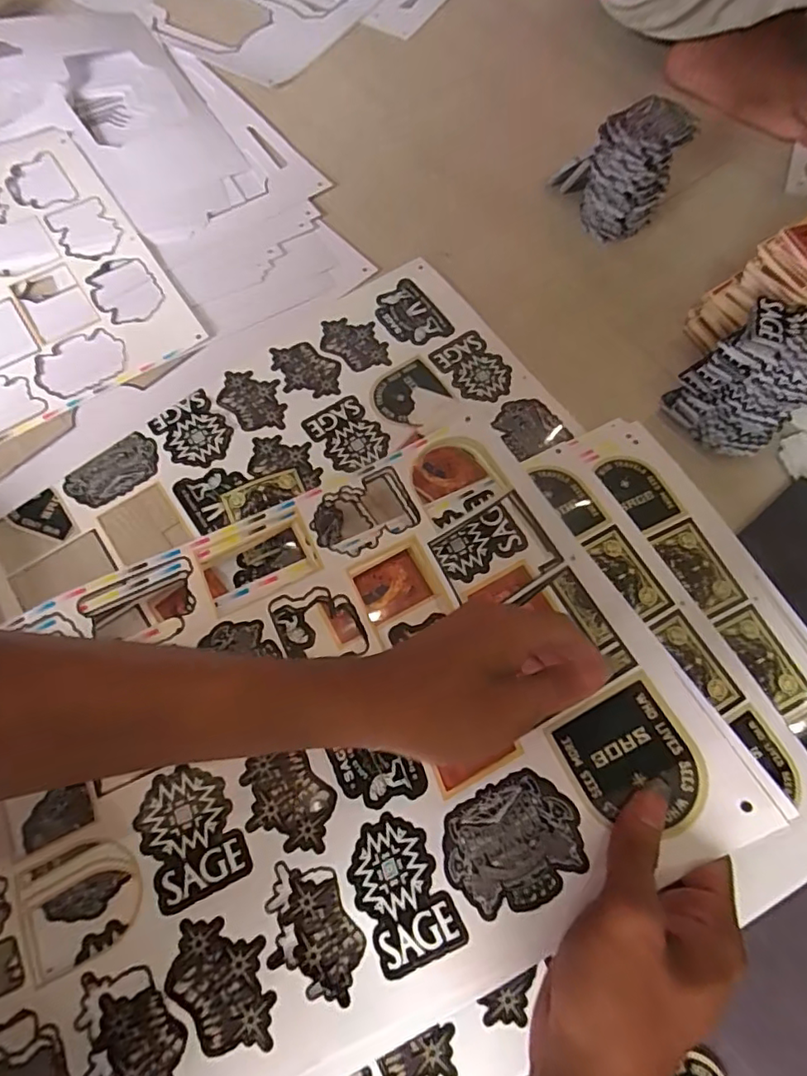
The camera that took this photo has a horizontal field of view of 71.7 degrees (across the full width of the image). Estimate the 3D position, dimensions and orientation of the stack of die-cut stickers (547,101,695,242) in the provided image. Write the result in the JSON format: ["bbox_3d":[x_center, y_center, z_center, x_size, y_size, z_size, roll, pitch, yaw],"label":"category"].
[{"bbox_3d":[0.215,-0.365,0.556,0.105,0.098,0.068,1,69,-1],"label":"stack of die-cut stickers"}]

